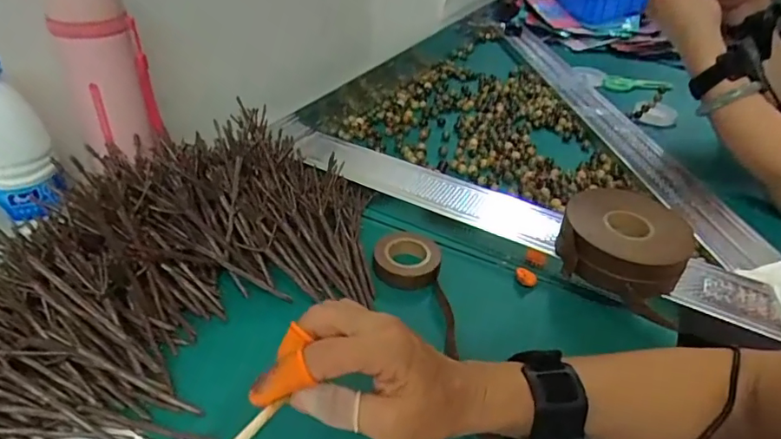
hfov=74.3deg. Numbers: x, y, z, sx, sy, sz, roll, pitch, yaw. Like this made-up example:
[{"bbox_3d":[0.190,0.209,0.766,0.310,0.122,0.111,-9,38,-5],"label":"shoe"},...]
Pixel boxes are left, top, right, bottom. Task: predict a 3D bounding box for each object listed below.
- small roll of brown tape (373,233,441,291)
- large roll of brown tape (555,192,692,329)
[{"bbox_3d":[0.016,0.035,0.497,0.061,0.017,0.061,8,37,3],"label":"small roll of brown tape"},{"bbox_3d":[0.216,0.024,0.483,0.110,0.055,0.115,19,39,19],"label":"large roll of brown tape"}]

